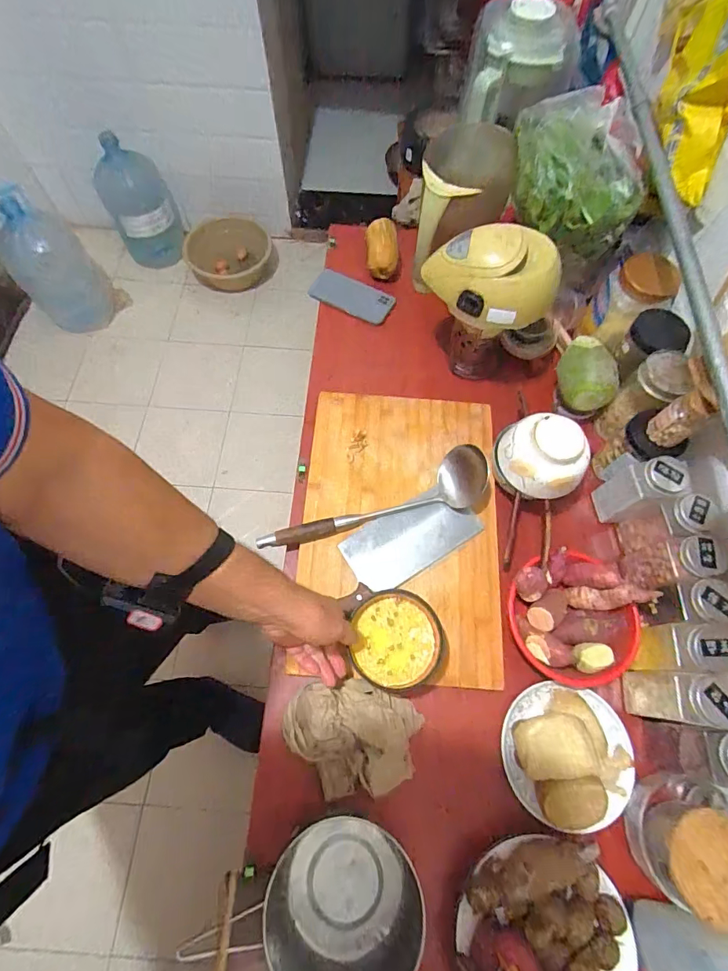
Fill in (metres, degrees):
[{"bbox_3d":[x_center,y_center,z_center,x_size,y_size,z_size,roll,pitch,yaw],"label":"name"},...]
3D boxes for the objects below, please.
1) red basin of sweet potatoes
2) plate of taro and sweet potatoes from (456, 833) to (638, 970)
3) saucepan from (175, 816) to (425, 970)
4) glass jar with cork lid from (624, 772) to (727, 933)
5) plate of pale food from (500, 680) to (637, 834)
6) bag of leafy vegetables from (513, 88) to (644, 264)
[{"bbox_3d":[0.287,0.179,0.629,0.182,0.078,0.174,0,67,0],"label":"red basin of sweet potatoes"},{"bbox_3d":[0.202,0.510,0.496,0.199,0.070,0.185,0,67,0],"label":"plate of taro and sweet potatoes"},{"bbox_3d":[-0.045,0.474,0.500,0.214,0.098,0.161,-14,68,-6],"label":"saucepan"},{"bbox_3d":[0.390,0.419,0.527,0.122,0.088,0.113,0,67,0],"label":"glass jar with cork lid"},{"bbox_3d":[0.268,0.337,0.572,0.159,0.080,0.155,0,67,0],"label":"plate of pale food"},{"bbox_3d":[0.342,-0.510,0.745,0.176,0.150,0.215,-6,68,-3],"label":"bag of leafy vegetables"}]

